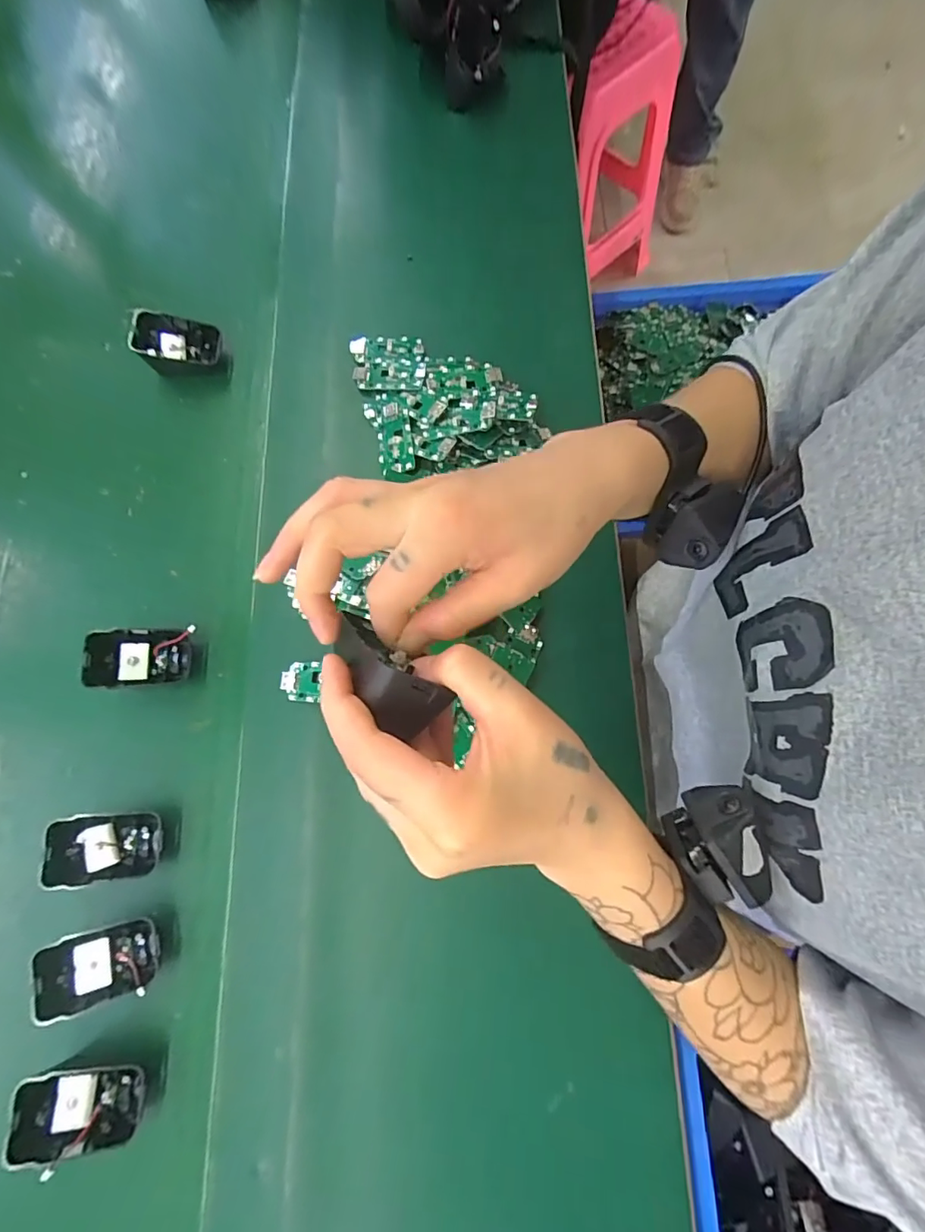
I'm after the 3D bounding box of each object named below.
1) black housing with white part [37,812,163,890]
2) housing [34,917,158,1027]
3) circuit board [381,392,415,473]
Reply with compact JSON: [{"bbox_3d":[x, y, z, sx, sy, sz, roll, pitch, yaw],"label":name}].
[{"bbox_3d":[-0.246,0.159,0.356,0.069,0.020,0.042,1,71,-28],"label":"black housing with white part"},{"bbox_3d":[-0.237,0.229,0.342,0.064,0.041,0.044,-12,76,-1],"label":"housing"},{"bbox_3d":[-0.056,-0.159,0.441,0.026,0.007,0.078,-7,76,0],"label":"circuit board"}]

